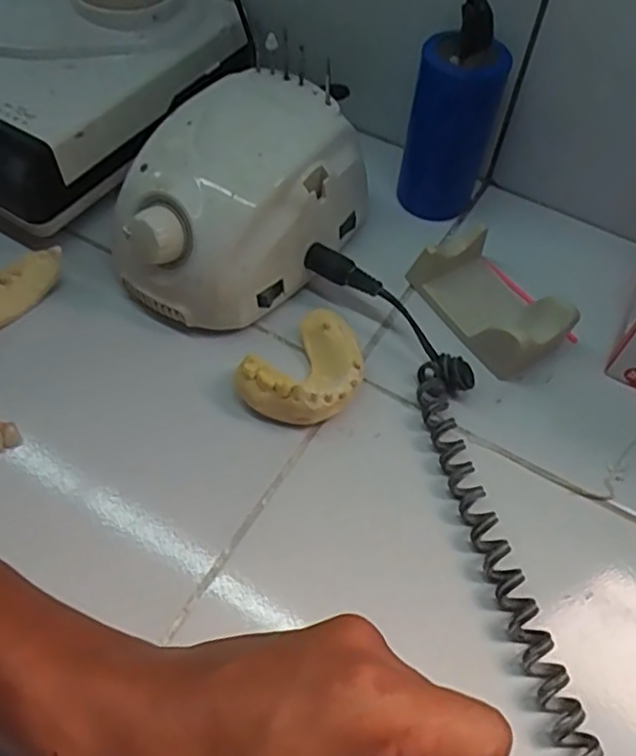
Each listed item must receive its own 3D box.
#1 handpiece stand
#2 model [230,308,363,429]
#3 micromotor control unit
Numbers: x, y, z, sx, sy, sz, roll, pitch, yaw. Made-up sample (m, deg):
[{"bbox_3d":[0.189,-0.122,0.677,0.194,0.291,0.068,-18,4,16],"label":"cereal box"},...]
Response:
[{"bbox_3d":[0.097,-0.044,0.361,0.046,0.034,0.086,-26,62,-17],"label":"handpiece stand"},{"bbox_3d":[-0.003,-0.002,0.331,0.048,0.028,0.067,38,64,21],"label":"model"},{"bbox_3d":[-0.046,-0.095,0.357,0.093,0.084,0.134,31,61,17],"label":"micromotor control unit"}]

